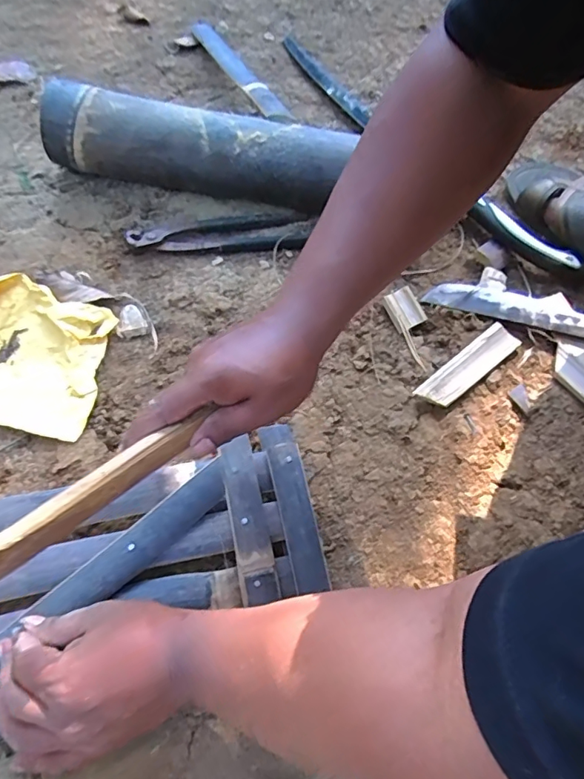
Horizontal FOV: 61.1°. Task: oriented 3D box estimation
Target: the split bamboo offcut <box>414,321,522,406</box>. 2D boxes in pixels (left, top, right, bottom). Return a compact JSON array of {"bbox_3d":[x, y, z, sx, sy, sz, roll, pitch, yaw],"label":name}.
[{"bbox_3d":[0.194,-0.026,0.546,0.137,0.011,0.036,-35,70,-19],"label":"split bamboo offcut"}]

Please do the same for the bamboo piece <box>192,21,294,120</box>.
[{"bbox_3d":[-0.081,-0.461,0.702,0.036,0.017,0.395,-17,51,-12],"label":"bamboo piece"}]

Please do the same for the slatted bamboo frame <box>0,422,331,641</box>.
[{"bbox_3d":[-0.151,0.136,0.402,0.347,0.026,0.166,-18,65,-14],"label":"slatted bamboo frame"}]

